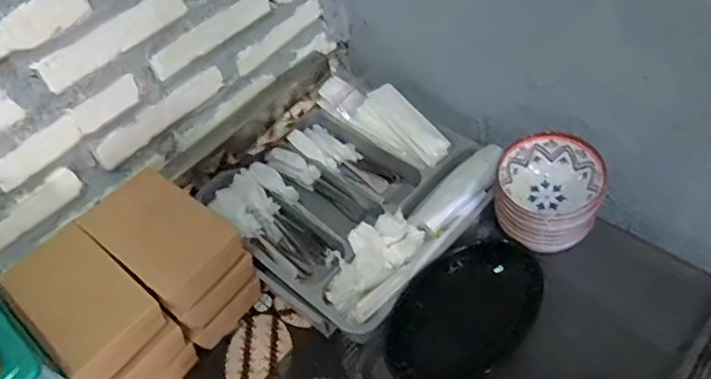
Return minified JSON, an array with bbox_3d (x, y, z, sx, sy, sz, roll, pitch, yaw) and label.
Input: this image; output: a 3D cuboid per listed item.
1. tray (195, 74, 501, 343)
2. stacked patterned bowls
[{"bbox_3d":[-0.006,0.004,0.786,0.328,0.098,0.323,36,62,29],"label":"tray"},{"bbox_3d":[0.232,0.010,0.696,0.120,0.115,0.108,23,56,22],"label":"stacked patterned bowls"}]

